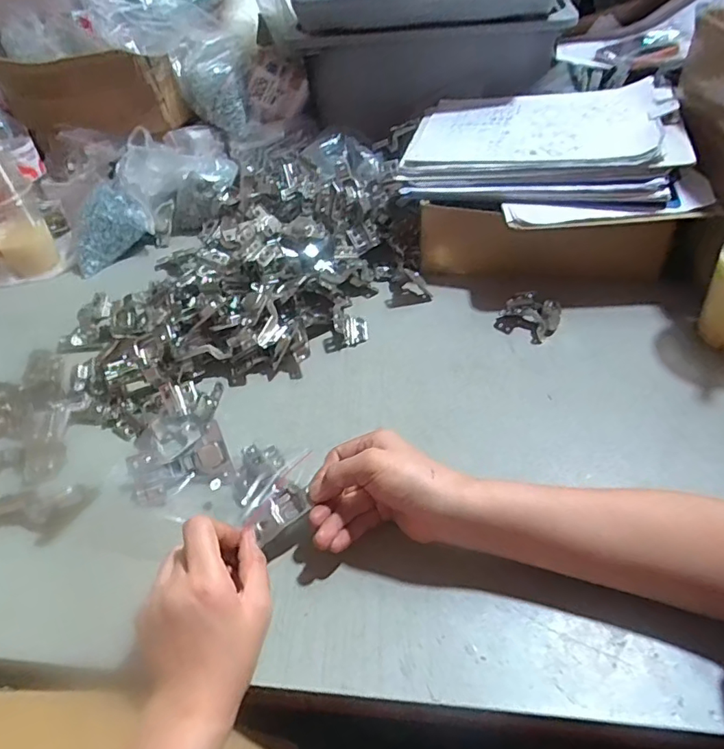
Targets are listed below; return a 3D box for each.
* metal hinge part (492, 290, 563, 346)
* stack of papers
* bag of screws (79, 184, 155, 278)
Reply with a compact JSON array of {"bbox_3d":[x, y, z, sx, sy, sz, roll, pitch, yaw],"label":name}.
[{"bbox_3d":[0.197,-0.074,0.622,0.067,0.034,0.062,24,53,27],"label":"metal hinge part"},{"bbox_3d":[0.230,-0.285,0.666,0.346,0.060,0.279,4,46,11],"label":"stack of papers"},{"bbox_3d":[-0.382,-0.223,0.796,0.122,0.086,0.080,-28,49,-20],"label":"bag of screws"}]

